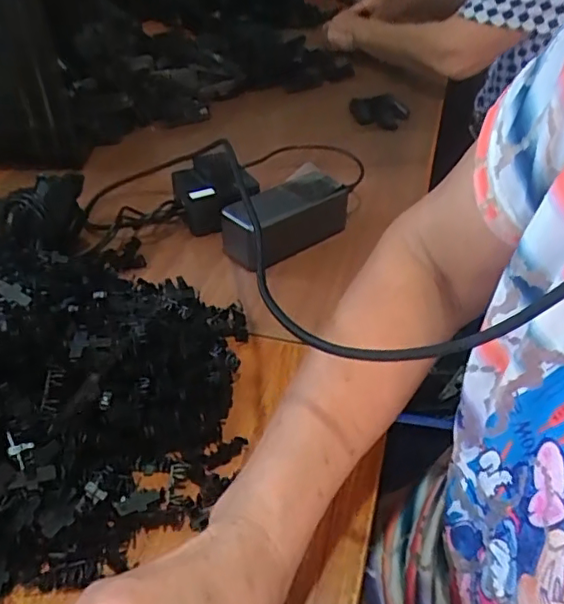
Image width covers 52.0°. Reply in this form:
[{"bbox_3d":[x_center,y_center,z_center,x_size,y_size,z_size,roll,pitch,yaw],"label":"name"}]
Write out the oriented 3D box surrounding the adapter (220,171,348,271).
[{"bbox_3d":[0.005,-0.081,0.575,0.129,0.055,0.057,-27,48,-31],"label":"adapter"}]

